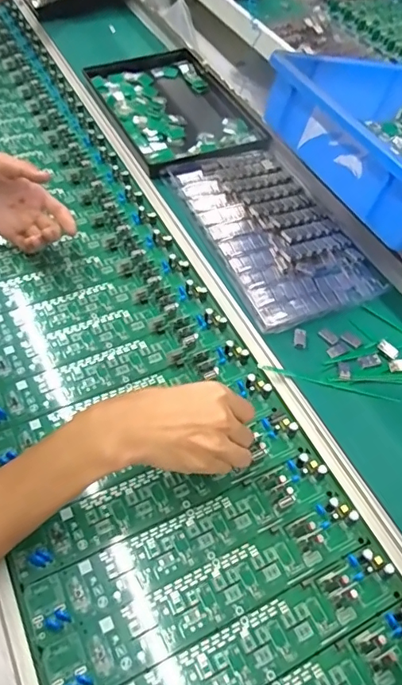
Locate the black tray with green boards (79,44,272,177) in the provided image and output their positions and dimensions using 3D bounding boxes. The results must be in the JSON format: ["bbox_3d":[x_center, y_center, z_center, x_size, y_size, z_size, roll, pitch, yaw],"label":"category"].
[{"bbox_3d":[-0.042,-0.374,0.812,0.198,0.020,0.317,-21,58,-15],"label":"black tray with green boards"}]

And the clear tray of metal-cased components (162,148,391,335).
[{"bbox_3d":[0.087,-0.149,0.651,0.164,0.018,0.298,-19,58,-13],"label":"clear tray of metal-cased components"}]

